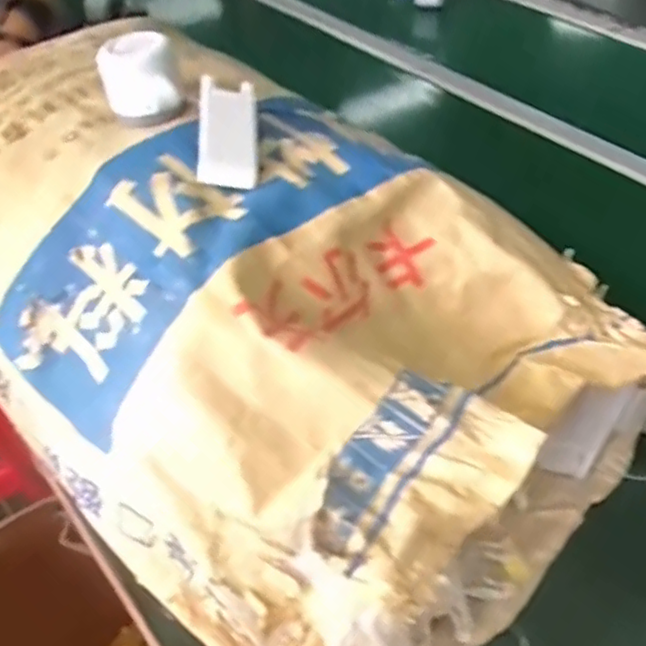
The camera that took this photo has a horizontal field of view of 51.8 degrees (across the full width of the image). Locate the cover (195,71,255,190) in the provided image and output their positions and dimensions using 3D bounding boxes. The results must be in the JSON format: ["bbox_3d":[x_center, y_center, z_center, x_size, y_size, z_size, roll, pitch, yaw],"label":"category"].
[{"bbox_3d":[-0.067,-0.136,0.469,0.037,0.016,0.095,-2,64,1],"label":"cover"}]

